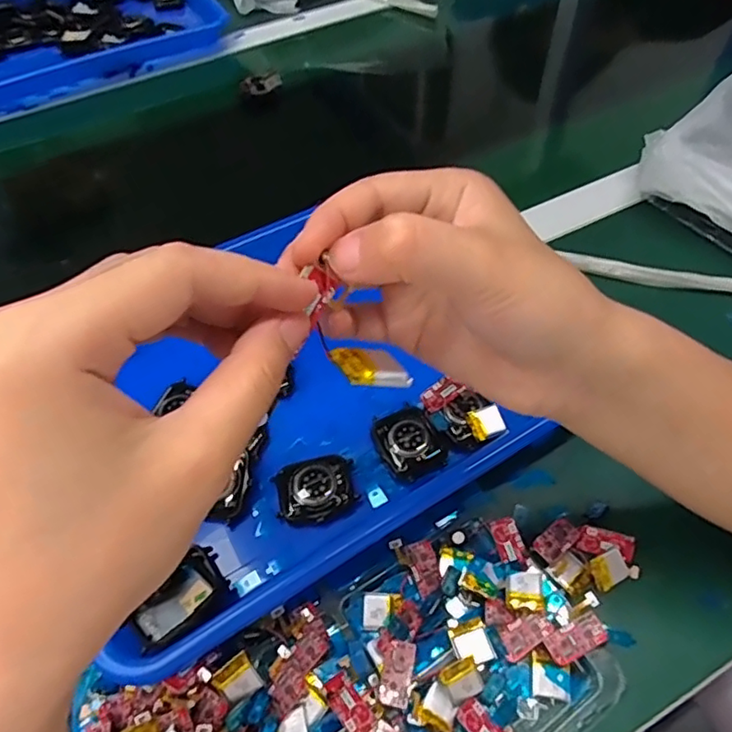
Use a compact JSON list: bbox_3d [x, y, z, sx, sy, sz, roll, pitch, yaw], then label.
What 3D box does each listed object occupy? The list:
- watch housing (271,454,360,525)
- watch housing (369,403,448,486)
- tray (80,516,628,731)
[{"bbox_3d":[-0.029,0.073,0.335,0.044,0.015,0.037,-9,54,-4],"label":"watch housing"},{"bbox_3d":[0.025,0.045,0.348,0.036,0.009,0.046,-26,57,-15],"label":"watch housing"},{"bbox_3d":[-0.008,0.172,0.273,0.253,0.035,0.121,-24,58,-15],"label":"tray"}]

